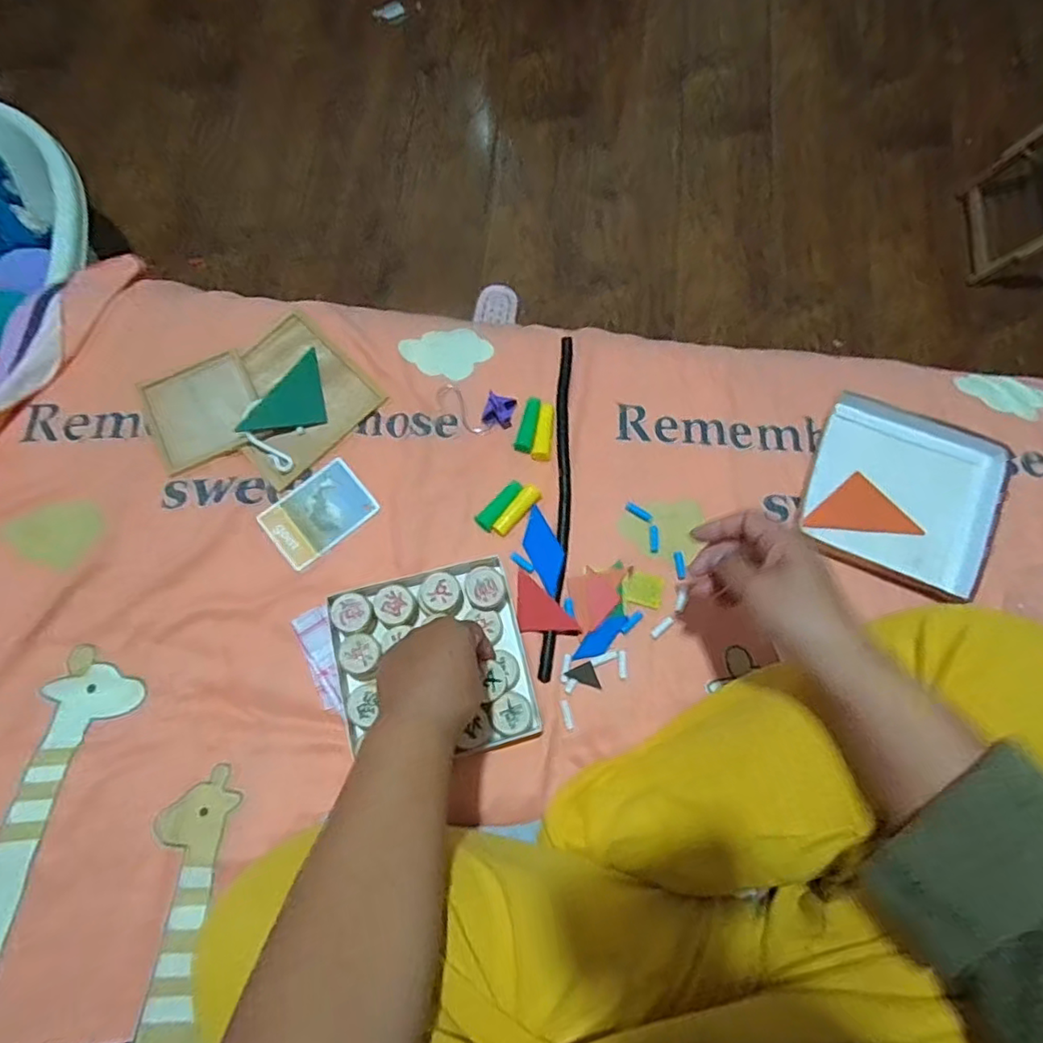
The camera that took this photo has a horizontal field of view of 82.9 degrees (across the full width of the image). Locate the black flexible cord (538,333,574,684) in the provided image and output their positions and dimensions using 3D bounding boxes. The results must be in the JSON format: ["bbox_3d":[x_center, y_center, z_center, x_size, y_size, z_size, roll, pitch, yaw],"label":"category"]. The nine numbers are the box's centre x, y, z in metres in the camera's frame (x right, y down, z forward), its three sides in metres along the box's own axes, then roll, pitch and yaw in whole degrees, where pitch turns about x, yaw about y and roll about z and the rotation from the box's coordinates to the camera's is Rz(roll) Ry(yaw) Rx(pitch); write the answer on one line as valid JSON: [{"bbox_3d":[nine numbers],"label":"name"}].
[{"bbox_3d":[0.039,-0.027,0.582,0.018,0.014,0.349,4,73,0],"label":"black flexible cord"}]

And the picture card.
[{"bbox_3d":[-0.198,-0.008,0.580,0.100,0.004,0.070,-39,81,-10],"label":"picture card"}]

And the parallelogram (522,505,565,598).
[{"bbox_3d":[0.022,0.028,0.564,0.030,0.004,0.083,-25,77,-7],"label":"parallelogram"}]

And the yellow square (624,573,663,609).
[{"bbox_3d":[0.117,0.066,0.568,0.036,0.004,0.030,11,76,2],"label":"yellow square"}]

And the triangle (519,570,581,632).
[{"bbox_3d":[0.025,0.076,0.550,0.055,0.004,0.053,2,75,0],"label":"triangle"}]

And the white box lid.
[{"bbox_3d":[0.372,-0.026,0.575,0.163,0.029,0.173,25,77,5],"label":"white box lid"}]

